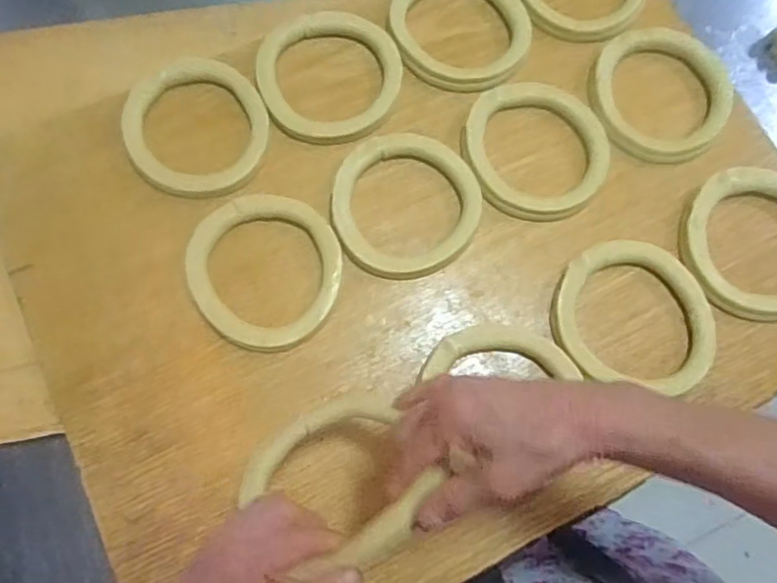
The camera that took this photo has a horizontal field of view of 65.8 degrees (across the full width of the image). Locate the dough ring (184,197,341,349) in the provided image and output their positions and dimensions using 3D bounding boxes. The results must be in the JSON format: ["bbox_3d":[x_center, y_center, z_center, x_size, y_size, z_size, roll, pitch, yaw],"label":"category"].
[{"bbox_3d":[-0.112,-0.020,0.539,0.134,0.015,0.139,1,74,-3],"label":"dough ring"}]

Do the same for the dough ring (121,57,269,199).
[{"bbox_3d":[-0.181,-0.154,0.564,0.127,0.022,0.134,1,74,-3],"label":"dough ring"}]

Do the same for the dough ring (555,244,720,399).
[{"bbox_3d":[0.220,0.019,0.542,0.140,0.019,0.130,1,74,-3],"label":"dough ring"}]

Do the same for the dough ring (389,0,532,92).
[{"bbox_3d":[0.073,-0.275,0.620,0.138,0.017,0.147,1,74,-3],"label":"dough ring"}]

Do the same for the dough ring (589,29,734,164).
[{"bbox_3d":[0.273,-0.201,0.605,0.129,0.025,0.144,-20,76,-9],"label":"dough ring"}]

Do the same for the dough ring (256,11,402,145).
[{"bbox_3d":[-0.058,-0.214,0.598,0.138,0.019,0.138,1,74,-3],"label":"dough ring"}]

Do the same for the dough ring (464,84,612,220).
[{"bbox_3d":[0.146,-0.143,0.589,0.140,0.014,0.143,1,74,-3],"label":"dough ring"}]

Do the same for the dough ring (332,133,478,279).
[{"bbox_3d":[0.018,-0.082,0.565,0.137,0.014,0.142,1,74,-3],"label":"dough ring"}]

